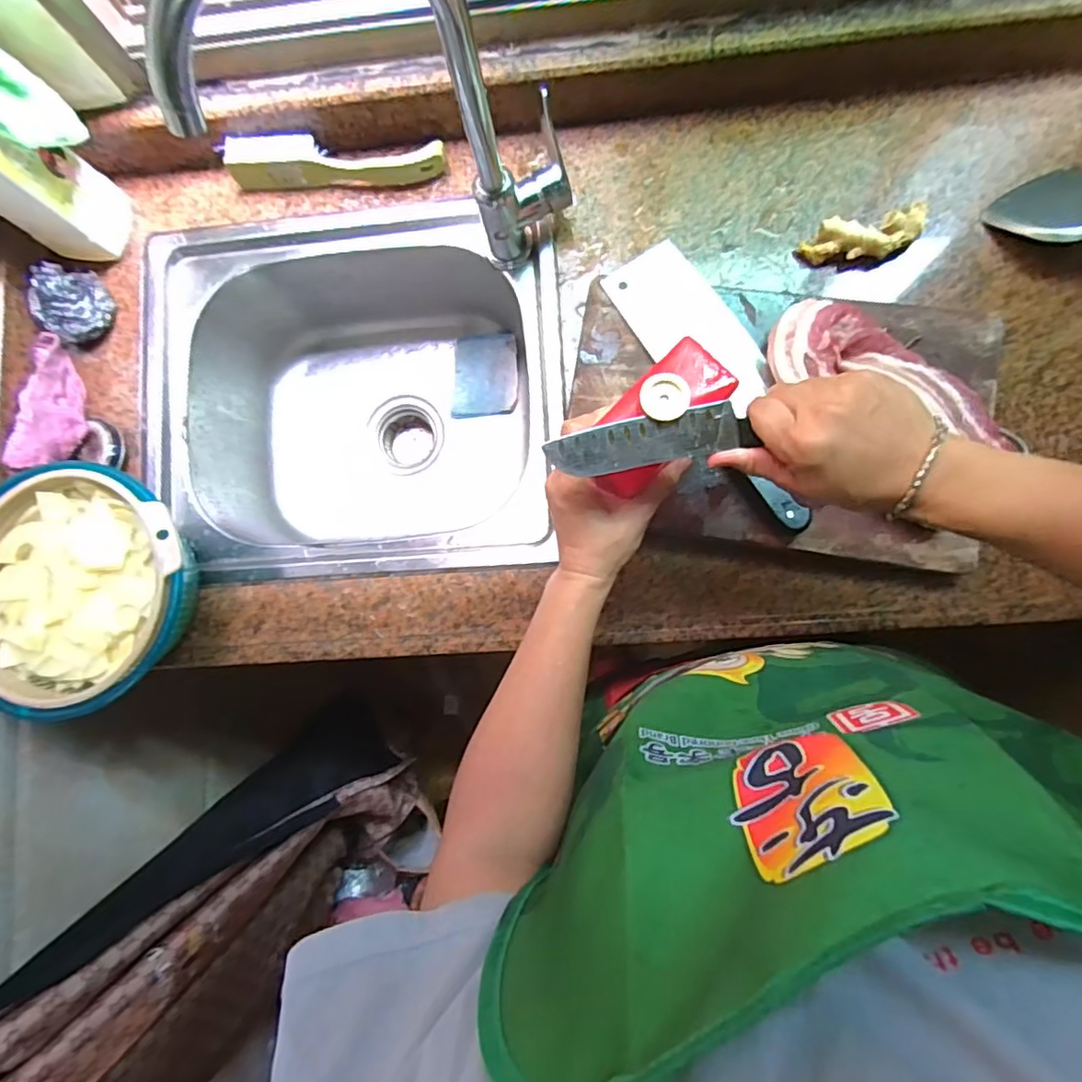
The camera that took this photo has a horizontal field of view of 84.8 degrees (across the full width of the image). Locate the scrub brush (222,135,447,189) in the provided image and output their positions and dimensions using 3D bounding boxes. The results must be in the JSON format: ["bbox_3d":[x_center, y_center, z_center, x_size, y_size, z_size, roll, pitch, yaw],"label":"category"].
[{"bbox_3d":[-0.213,-0.395,0.618,0.223,0.034,0.038,0,85,5],"label":"scrub brush"}]

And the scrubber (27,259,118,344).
[{"bbox_3d":[-0.506,-0.257,0.634,0.070,0.045,0.075,0,85,5],"label":"scrubber"}]

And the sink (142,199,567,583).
[{"bbox_3d":[-0.199,-0.157,0.741,0.458,0.221,0.406,-4,85,5],"label":"sink"}]

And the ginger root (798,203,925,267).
[{"bbox_3d":[0.313,-0.293,0.576,0.109,0.030,0.041,-7,84,4],"label":"ginger root"}]

